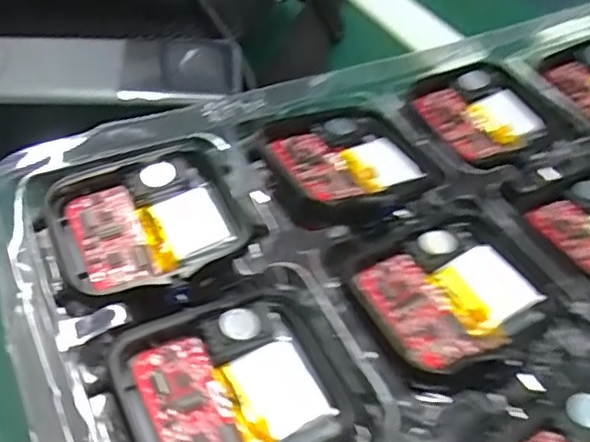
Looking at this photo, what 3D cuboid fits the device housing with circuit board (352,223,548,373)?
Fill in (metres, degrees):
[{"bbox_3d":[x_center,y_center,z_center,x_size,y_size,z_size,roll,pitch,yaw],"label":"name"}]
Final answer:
[{"bbox_3d":[0.037,0.017,0.147,0.036,0.005,0.032,-21,52,-24],"label":"device housing with circuit board"}]

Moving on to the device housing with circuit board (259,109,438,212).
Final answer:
[{"bbox_3d":[0.015,-0.017,0.172,0.041,0.005,0.036,-18,50,-22],"label":"device housing with circuit board"}]

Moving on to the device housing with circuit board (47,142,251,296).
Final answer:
[{"bbox_3d":[-0.033,0.001,0.151,0.045,0.014,0.037,-16,50,-20],"label":"device housing with circuit board"}]

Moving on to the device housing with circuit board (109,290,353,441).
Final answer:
[{"bbox_3d":[-0.012,0.033,0.122,0.041,0.010,0.036,-15,49,-19],"label":"device housing with circuit board"}]

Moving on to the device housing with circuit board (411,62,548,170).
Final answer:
[{"bbox_3d":[0.059,-0.034,0.196,0.039,0.006,0.037,-24,53,-27],"label":"device housing with circuit board"}]

